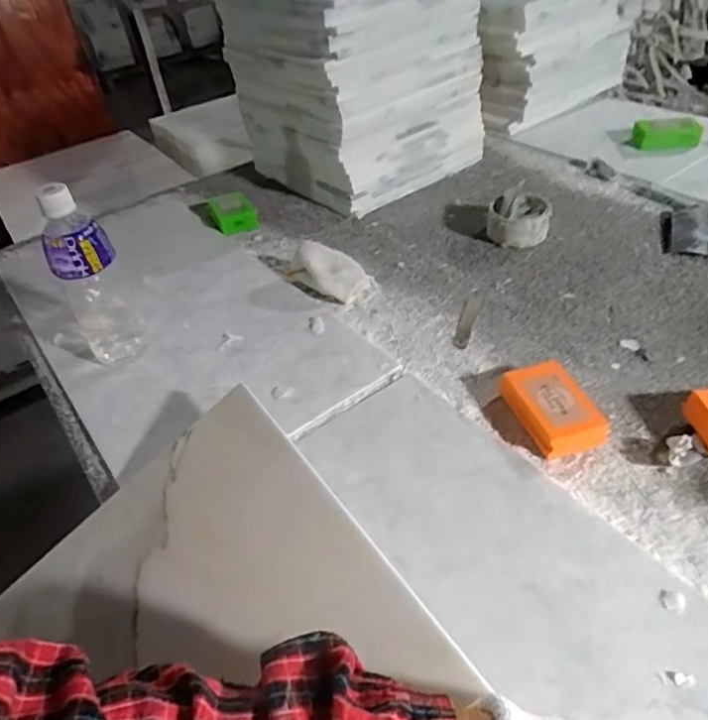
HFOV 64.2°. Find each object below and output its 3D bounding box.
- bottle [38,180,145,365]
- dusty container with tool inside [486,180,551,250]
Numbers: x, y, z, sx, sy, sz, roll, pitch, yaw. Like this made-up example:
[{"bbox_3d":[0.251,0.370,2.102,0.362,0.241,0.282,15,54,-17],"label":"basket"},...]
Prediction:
[{"bbox_3d":[-0.290,-0.088,0.622,0.063,0.207,0.065,-28,46,-22],"label":"bottle"},{"bbox_3d":[0.234,-0.202,0.804,0.087,0.054,0.082,6,44,14],"label":"dusty container with tool inside"}]

